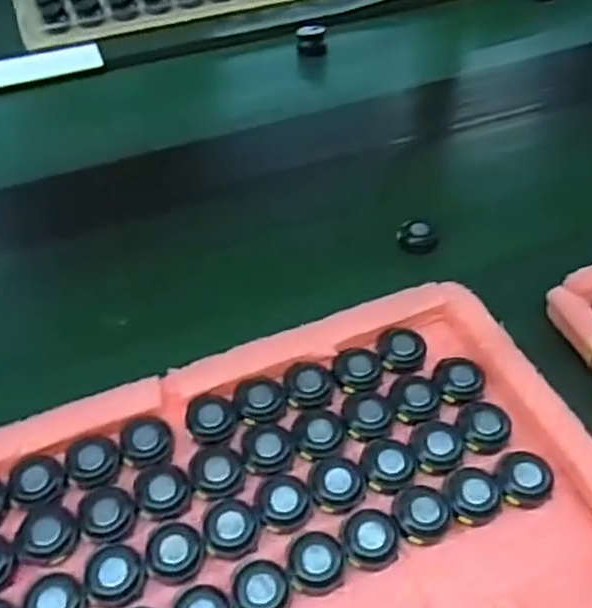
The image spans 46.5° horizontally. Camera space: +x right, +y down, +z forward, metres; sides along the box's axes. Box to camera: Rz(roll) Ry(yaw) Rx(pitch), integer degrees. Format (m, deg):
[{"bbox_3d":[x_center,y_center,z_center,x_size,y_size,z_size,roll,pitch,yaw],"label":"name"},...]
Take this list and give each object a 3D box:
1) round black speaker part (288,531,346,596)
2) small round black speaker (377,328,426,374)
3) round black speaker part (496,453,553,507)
[{"bbox_3d":[0.010,0.131,0.346,0.027,0.012,0.031,1,49,3],"label":"round black speaker part"},{"bbox_3d":[0.065,0.029,0.426,0.028,0.010,0.029,-1,49,1],"label":"small round black speaker"},{"bbox_3d":[0.124,0.095,0.372,0.028,0.011,0.030,-1,49,1],"label":"round black speaker part"}]

